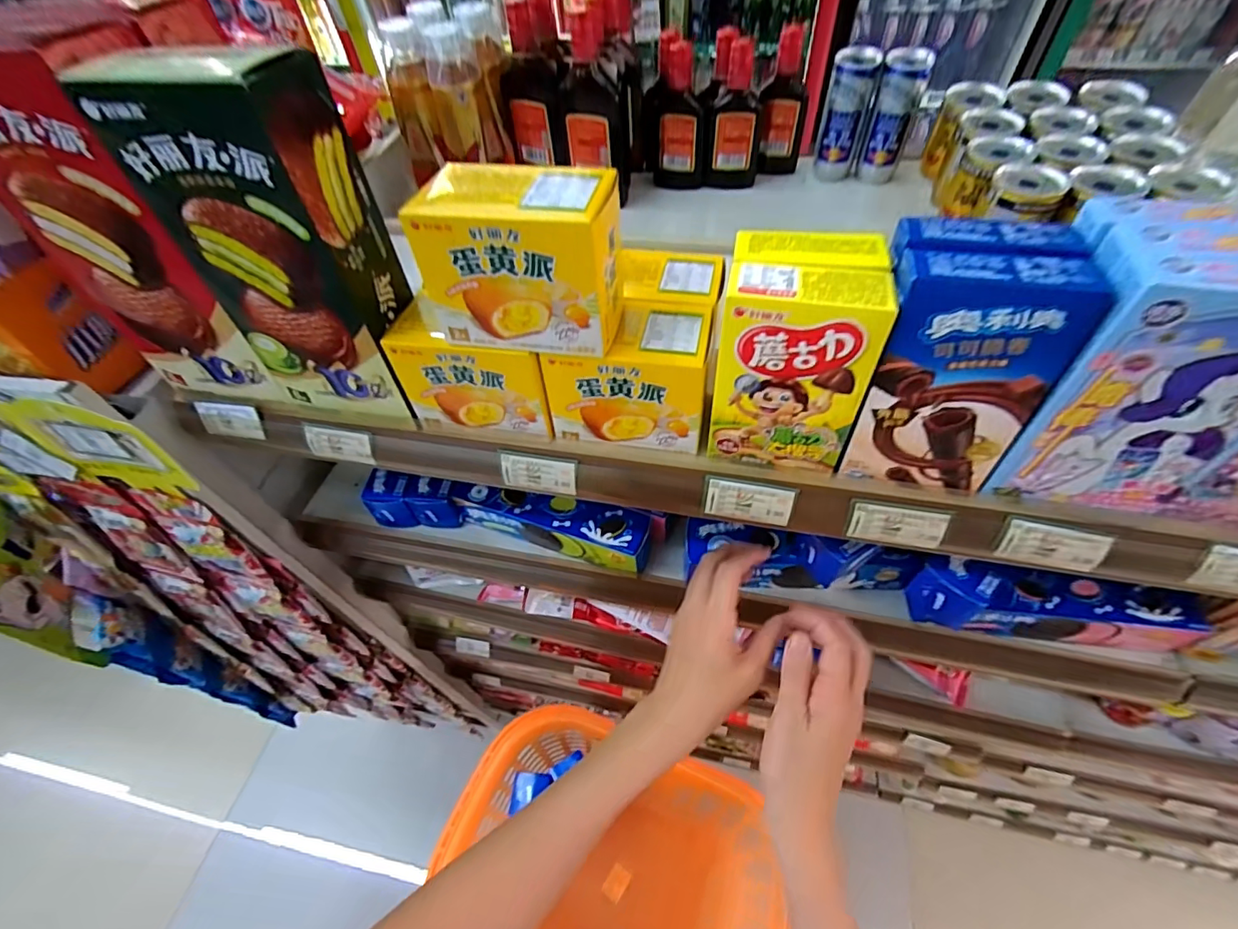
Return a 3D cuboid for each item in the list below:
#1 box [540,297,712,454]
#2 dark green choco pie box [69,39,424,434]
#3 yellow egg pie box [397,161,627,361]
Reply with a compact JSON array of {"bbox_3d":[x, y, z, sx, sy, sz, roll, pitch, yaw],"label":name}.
[{"bbox_3d":[0.008,-0.064,0.374,0.105,0.082,0.067,7,54,10],"label":"box"},{"bbox_3d":[-0.213,-0.134,0.347,0.114,0.215,0.073,10,55,12],"label":"dark green choco pie box"},{"bbox_3d":[-0.057,-0.120,0.321,0.114,0.093,0.064,6,54,9],"label":"yellow egg pie box"}]

